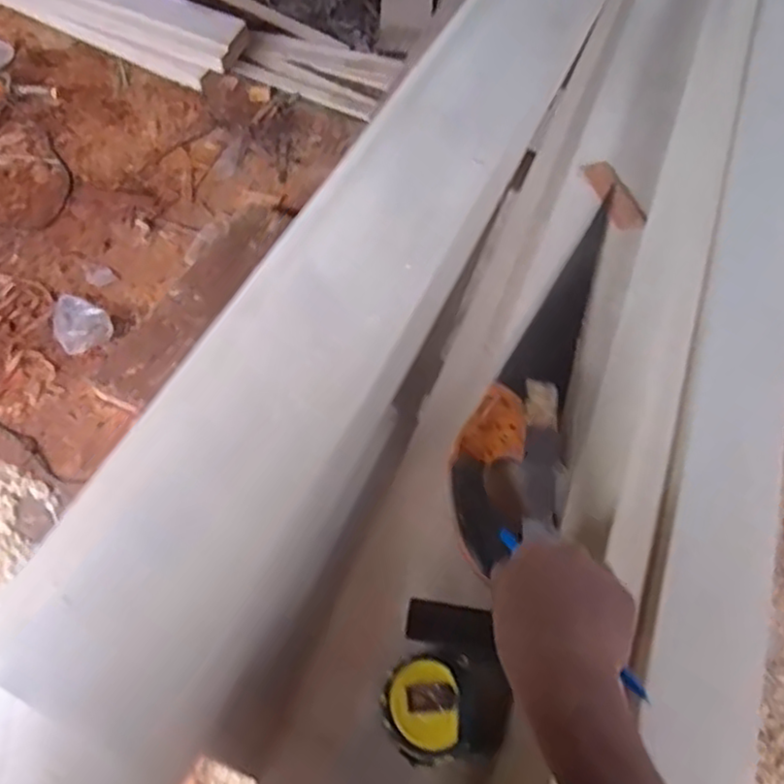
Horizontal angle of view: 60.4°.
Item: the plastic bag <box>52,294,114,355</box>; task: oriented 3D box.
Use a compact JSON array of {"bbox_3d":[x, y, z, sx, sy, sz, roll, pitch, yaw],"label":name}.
[{"bbox_3d":[-0.801,-0.181,1.720,0.133,0.047,0.211,-34,67,-23],"label":"plastic bag"}]

